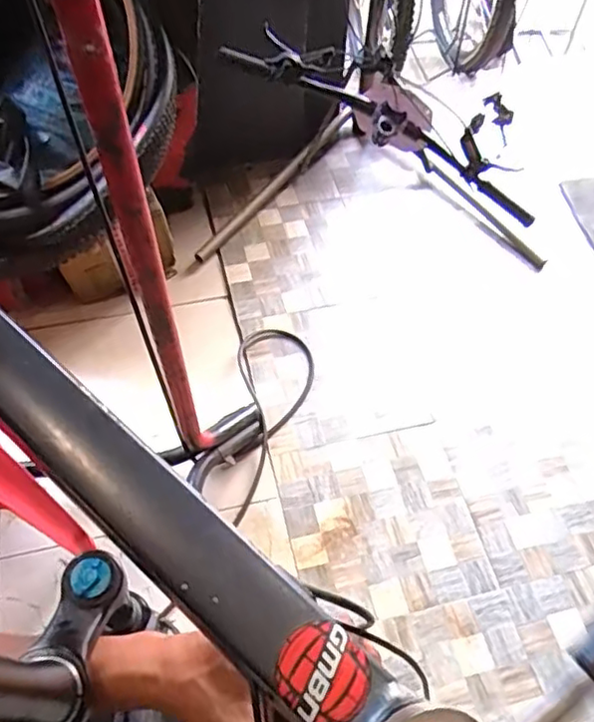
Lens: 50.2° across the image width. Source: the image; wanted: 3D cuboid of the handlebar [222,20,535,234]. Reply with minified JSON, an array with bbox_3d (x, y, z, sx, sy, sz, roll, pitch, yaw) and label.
[{"bbox_3d":[0.193,-0.508,1.360,0.763,0.139,0.108,27,60,-5],"label":"handlebar"}]

